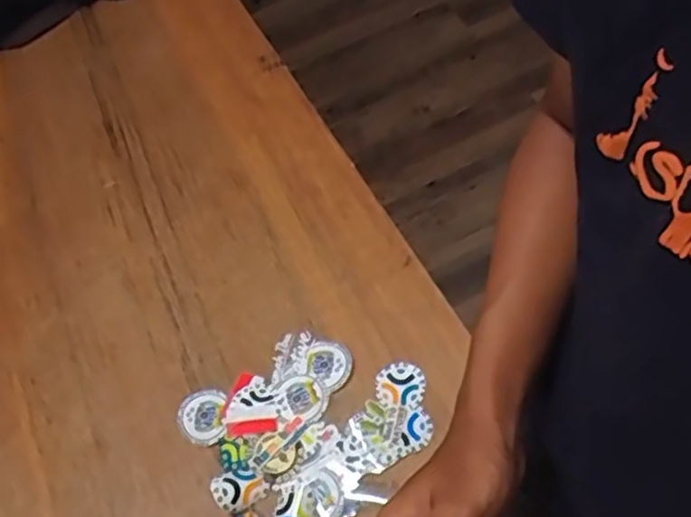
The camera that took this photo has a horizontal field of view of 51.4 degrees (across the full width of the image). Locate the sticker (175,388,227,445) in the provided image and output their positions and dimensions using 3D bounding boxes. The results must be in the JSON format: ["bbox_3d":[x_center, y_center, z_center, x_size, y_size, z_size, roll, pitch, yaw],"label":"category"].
[{"bbox_3d":[-0.154,0.169,0.766,0.051,0.005,0.058,-4,66,1],"label":"sticker"}]

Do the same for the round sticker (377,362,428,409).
[{"bbox_3d":[0.061,0.135,0.765,0.050,0.005,0.053,-3,60,5],"label":"round sticker"}]

